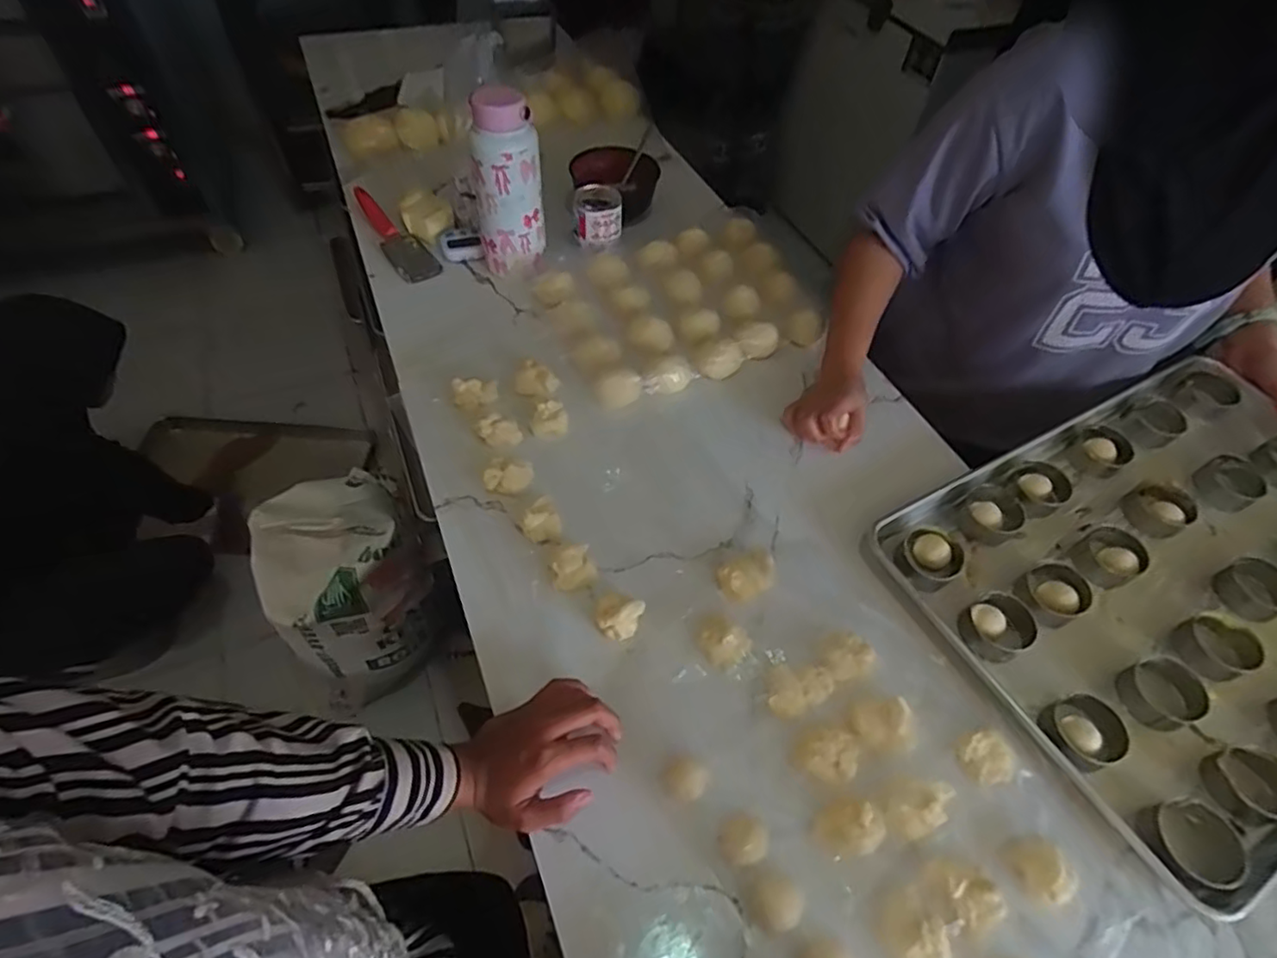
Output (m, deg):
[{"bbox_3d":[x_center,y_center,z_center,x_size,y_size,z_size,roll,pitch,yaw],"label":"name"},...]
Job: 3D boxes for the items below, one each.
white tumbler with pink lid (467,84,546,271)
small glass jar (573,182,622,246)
[{"bbox_3d":[-0.170,-0.381,0.853,0.087,0.219,0.070,-9,52,-9],"label":"white tumbler with pink lid"},{"bbox_3d":[-0.063,-0.400,0.980,0.073,0.066,0.072,-2,51,-4],"label":"small glass jar"}]

